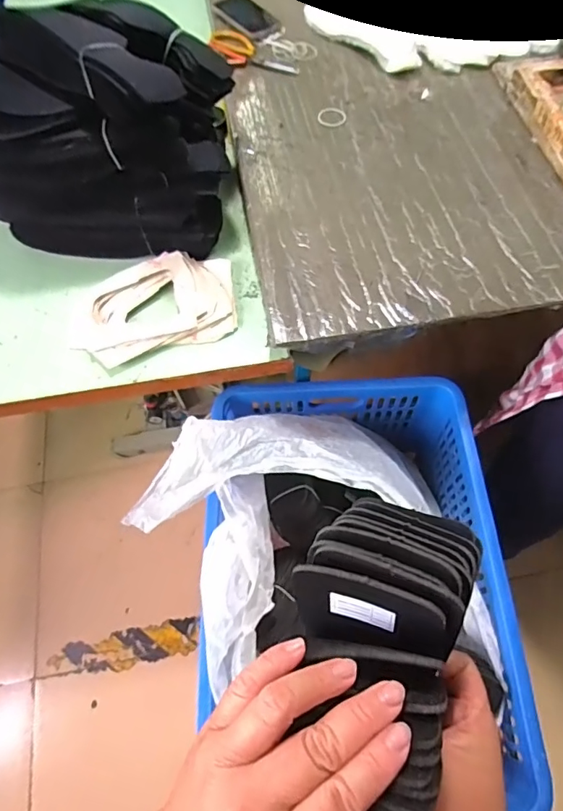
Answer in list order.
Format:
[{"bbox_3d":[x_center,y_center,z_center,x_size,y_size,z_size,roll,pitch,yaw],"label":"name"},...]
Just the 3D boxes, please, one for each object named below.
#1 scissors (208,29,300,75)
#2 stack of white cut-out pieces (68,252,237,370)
[{"bbox_3d":[-0.060,-0.658,0.916,0.182,0.030,0.078,34,68,19],"label":"scissors"},{"bbox_3d":[-0.187,-0.146,0.709,0.240,0.028,0.154,-17,63,-6],"label":"stack of white cut-out pieces"}]

